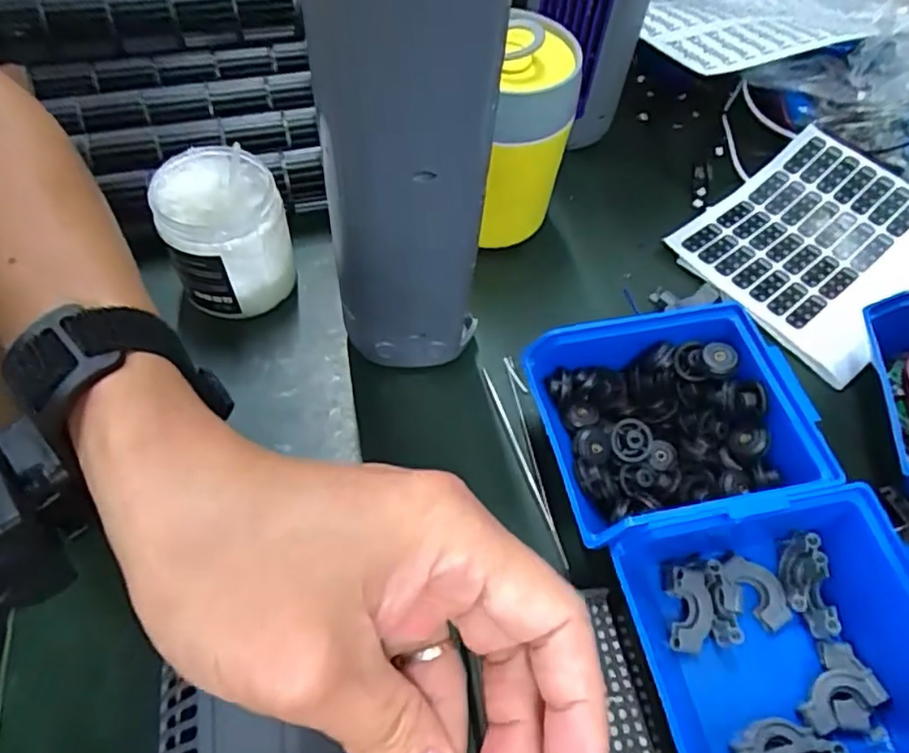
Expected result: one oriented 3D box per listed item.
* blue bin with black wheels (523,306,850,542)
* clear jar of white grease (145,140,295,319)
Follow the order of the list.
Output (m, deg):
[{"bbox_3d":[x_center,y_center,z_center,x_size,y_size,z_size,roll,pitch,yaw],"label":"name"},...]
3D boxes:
[{"bbox_3d":[0.118,0.029,0.358,0.139,0.065,0.119,-9,60,-10],"label":"blue bin with black wheels"},{"bbox_3d":[-0.144,-0.087,0.409,0.074,0.082,0.074,-14,60,-12],"label":"clear jar of white grease"}]

